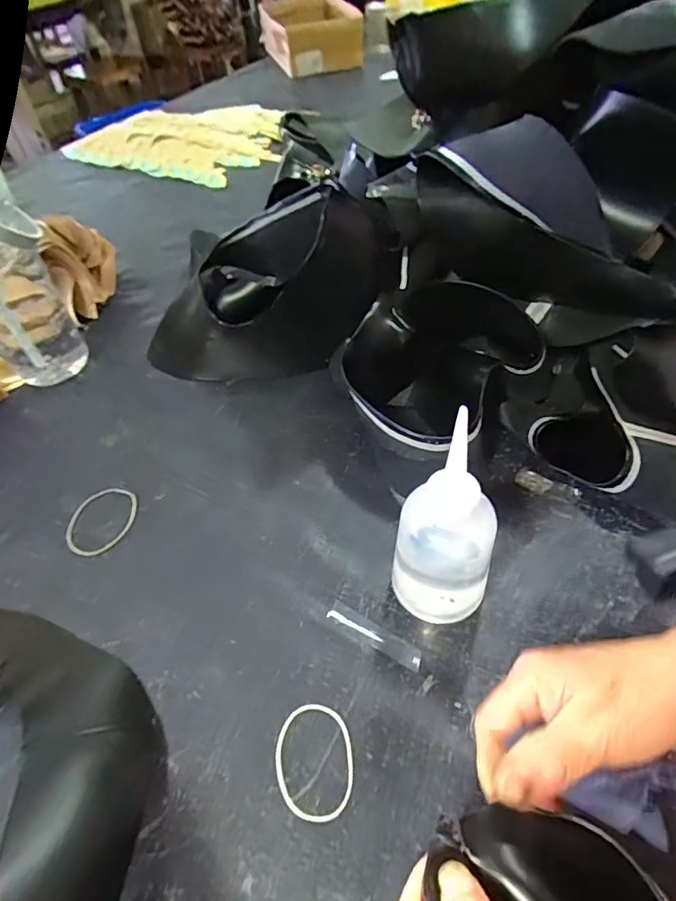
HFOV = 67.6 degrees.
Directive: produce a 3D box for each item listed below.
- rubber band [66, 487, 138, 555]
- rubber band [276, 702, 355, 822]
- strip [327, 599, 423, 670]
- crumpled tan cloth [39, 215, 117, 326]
[{"bbox_3d":[-0.193,0.057,0.415,0.048,0.004,0.063,21,56,9],"label":"rubber band"},{"bbox_3d":[-0.014,0.185,0.302,0.046,0.004,0.060,-5,52,-1],"label":"rubber band"},{"bbox_3d":[0.025,0.126,0.346,0.070,0.004,0.015,26,58,22],"label":"strip"},{"bbox_3d":[-0.283,-0.206,0.568,0.063,0.073,0.115,-17,53,-10],"label":"crumpled tan cloth"}]

